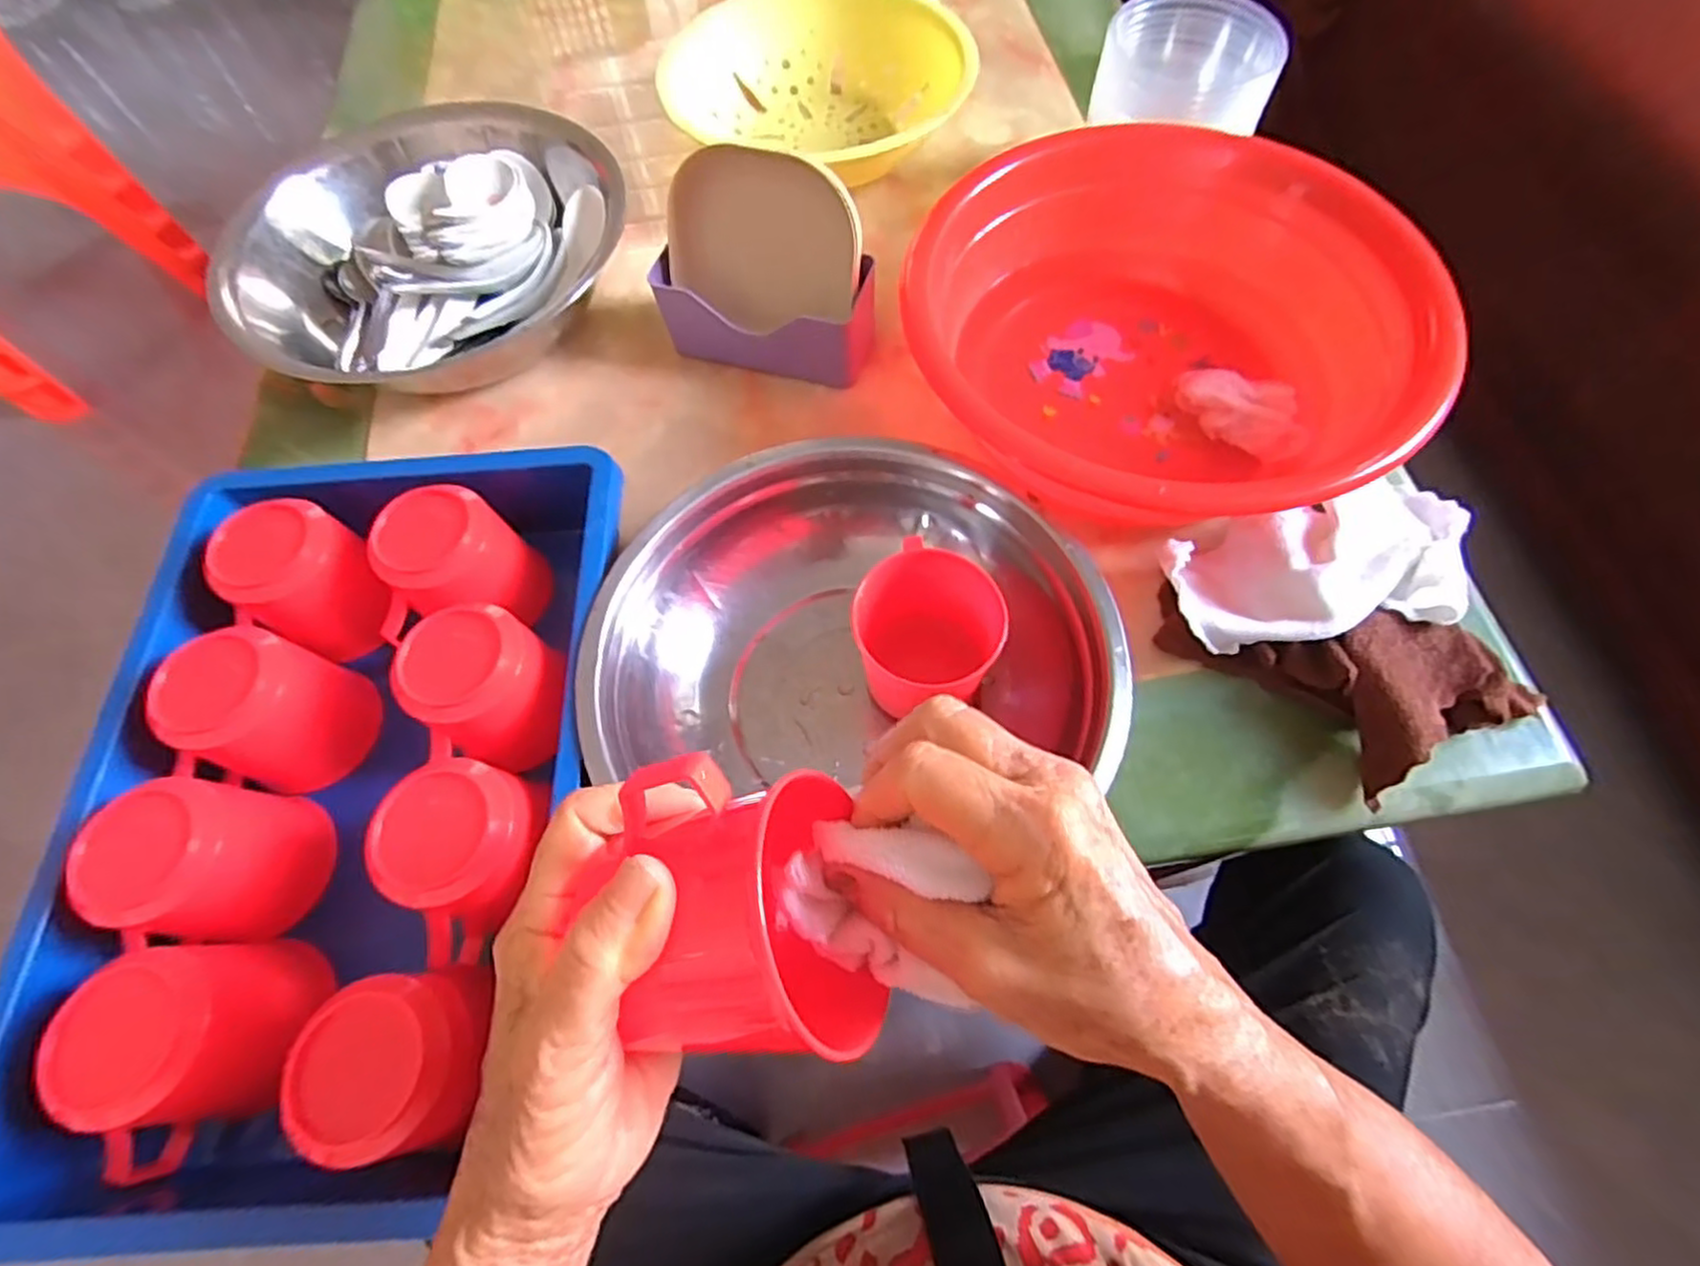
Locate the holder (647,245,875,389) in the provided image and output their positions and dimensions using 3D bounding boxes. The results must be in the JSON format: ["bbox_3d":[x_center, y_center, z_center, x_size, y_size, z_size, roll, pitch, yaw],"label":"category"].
[{"bbox_3d":[-0.061,-0.224,0.515,0.148,0.060,0.054,14,66,9],"label":"holder"}]

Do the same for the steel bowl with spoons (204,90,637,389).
[{"bbox_3d":[-0.306,-0.278,0.533,0.218,0.092,0.241,29,69,15],"label":"steel bowl with spoons"}]

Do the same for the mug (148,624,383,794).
[{"bbox_3d":[-0.304,0.042,0.381,0.067,0.073,0.072,15,66,9],"label":"mug"}]

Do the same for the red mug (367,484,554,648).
[{"bbox_3d":[-0.221,-0.033,0.416,0.069,0.088,0.076,-2,65,2],"label":"red mug"}]

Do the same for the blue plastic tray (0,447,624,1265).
[{"bbox_3d":[-0.252,0.071,0.370,0.237,0.087,0.360,1,65,3],"label":"blue plastic tray"}]

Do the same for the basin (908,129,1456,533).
[{"bbox_3d":[0.197,-0.185,0.457,0.295,0.087,0.286,-1,65,2],"label":"basin"}]

